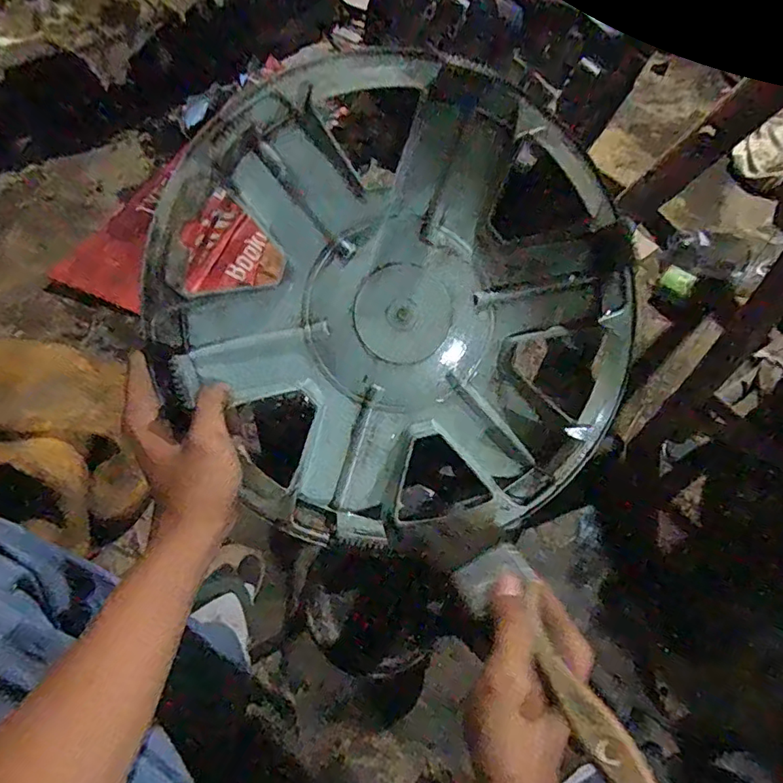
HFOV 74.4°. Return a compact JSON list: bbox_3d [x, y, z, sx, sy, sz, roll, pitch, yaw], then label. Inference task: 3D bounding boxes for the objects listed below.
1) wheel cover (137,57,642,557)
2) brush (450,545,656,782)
[{"bbox_3d":[0.010,-0.058,0.379,0.321,0.032,0.347,-35,99,-2],"label":"wheel cover"},{"bbox_3d":[0.092,0.151,0.291,0.045,0.016,0.157,-24,35,-13],"label":"brush"}]

